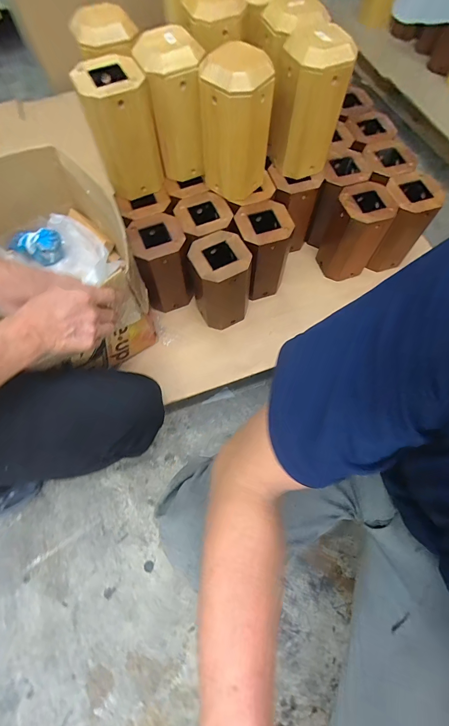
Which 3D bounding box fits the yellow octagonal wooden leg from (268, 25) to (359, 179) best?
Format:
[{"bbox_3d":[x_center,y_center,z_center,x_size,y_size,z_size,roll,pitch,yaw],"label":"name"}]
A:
[{"bbox_3d":[0.137,-0.420,0.534,0.112,0.186,0.095,19,69,8],"label":"yellow octagonal wooden leg"}]

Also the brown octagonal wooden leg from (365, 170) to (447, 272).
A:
[{"bbox_3d":[0.350,-0.287,0.664,0.103,0.157,0.105,-9,68,-3],"label":"brown octagonal wooden leg"}]

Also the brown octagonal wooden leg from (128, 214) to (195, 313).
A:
[{"bbox_3d":[-0.119,-0.195,0.640,0.094,0.163,0.100,-9,68,-3],"label":"brown octagonal wooden leg"}]

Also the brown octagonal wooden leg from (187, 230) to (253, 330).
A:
[{"bbox_3d":[-0.007,-0.151,0.624,0.104,0.176,0.101,-9,68,-3],"label":"brown octagonal wooden leg"}]

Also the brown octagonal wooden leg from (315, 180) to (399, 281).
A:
[{"bbox_3d":[0.260,-0.262,0.657,0.110,0.159,0.114,27,70,11],"label":"brown octagonal wooden leg"}]

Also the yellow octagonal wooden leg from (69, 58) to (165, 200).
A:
[{"bbox_3d":[-0.166,-0.383,0.538,0.099,0.164,0.099,-14,68,-5],"label":"yellow octagonal wooden leg"}]

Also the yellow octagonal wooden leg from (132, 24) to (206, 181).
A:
[{"bbox_3d":[-0.078,-0.400,0.530,0.087,0.187,0.087,-9,68,-3],"label":"yellow octagonal wooden leg"}]

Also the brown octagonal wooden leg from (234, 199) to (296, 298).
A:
[{"bbox_3d":[0.073,-0.216,0.641,0.095,0.168,0.107,0,67,1],"label":"brown octagonal wooden leg"}]

